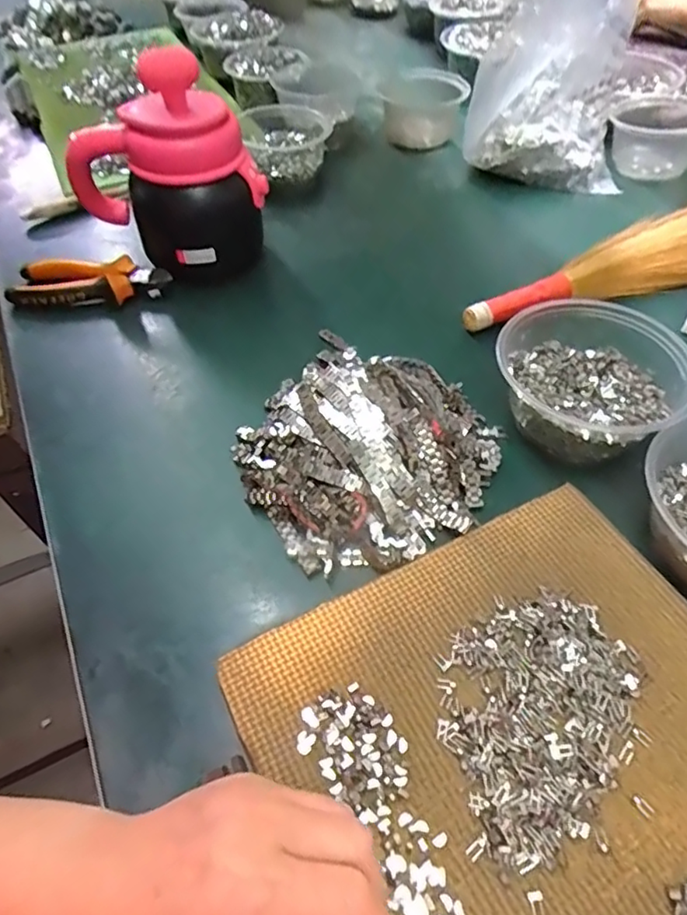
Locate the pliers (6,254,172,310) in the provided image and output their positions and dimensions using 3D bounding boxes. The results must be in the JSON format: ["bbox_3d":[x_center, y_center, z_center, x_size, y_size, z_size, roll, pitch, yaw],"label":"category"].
[{"bbox_3d":[-0.241,-0.165,0.560,0.146,0.031,0.049,-3,51,0],"label":"pliers"}]

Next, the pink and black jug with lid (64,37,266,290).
[{"bbox_3d":[-0.166,-0.264,0.542,0.155,0.184,0.136,-23,54,-15],"label":"pink and black jug with lid"}]

